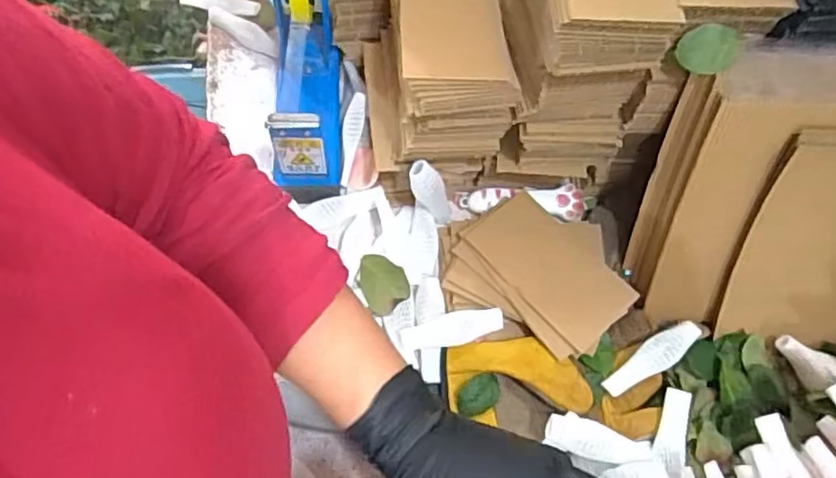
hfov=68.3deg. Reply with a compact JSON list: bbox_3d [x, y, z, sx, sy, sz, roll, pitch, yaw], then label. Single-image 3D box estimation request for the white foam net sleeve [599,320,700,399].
[{"bbox_3d":[0.192,0.098,0.508,0.088,0.011,0.025,-36,72,3],"label":"white foam net sleeve"}]

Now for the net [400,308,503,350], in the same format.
[{"bbox_3d":[0.030,0.077,0.522,0.088,0.007,0.027,-14,68,-9],"label":"net"}]

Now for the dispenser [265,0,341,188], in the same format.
[{"bbox_3d":[-0.106,-0.142,0.562,0.063,0.123,0.168,-2,67,-4],"label":"dispenser"}]

